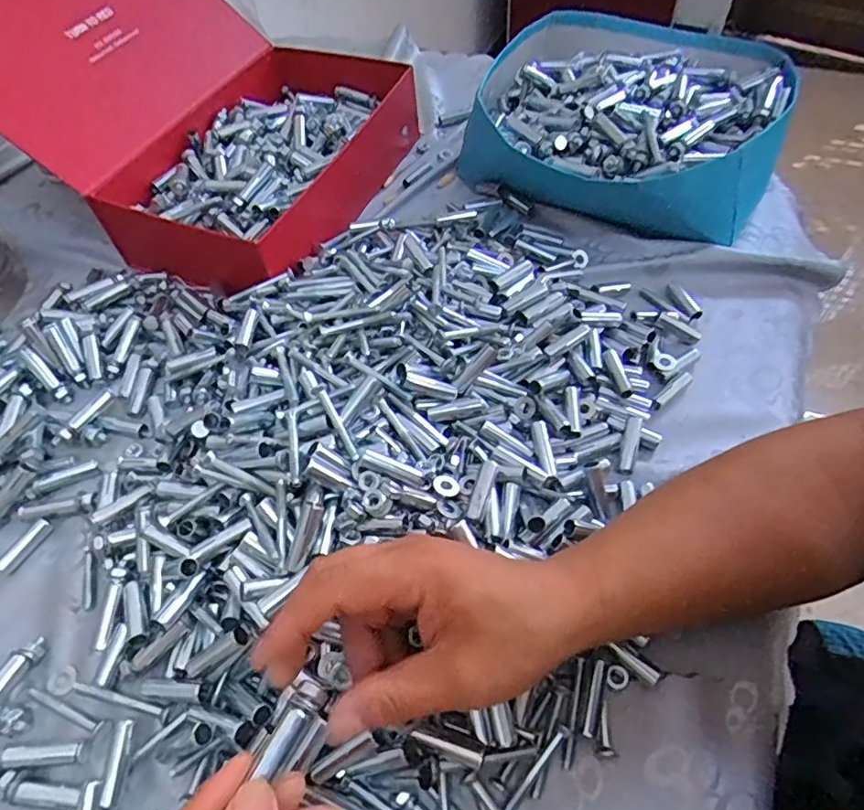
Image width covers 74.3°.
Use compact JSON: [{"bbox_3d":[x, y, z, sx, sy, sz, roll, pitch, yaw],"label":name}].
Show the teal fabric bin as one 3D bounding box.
[{"bbox_3d":[0.183,-0.281,0.561,0.268,0.077,0.250,16,57,14],"label":"teal fabric bin"}]

